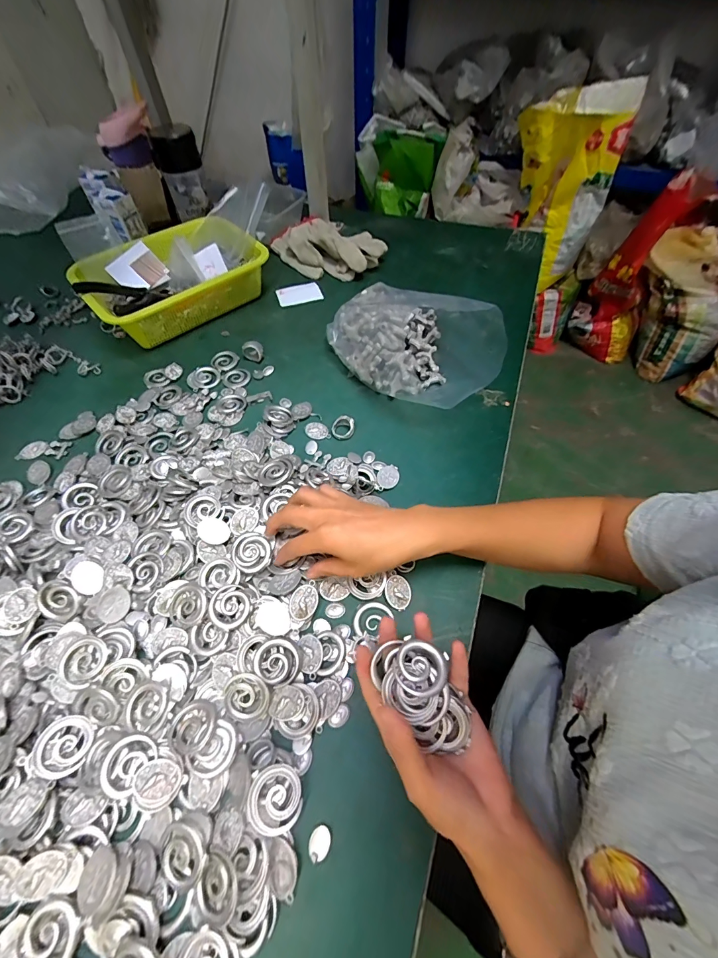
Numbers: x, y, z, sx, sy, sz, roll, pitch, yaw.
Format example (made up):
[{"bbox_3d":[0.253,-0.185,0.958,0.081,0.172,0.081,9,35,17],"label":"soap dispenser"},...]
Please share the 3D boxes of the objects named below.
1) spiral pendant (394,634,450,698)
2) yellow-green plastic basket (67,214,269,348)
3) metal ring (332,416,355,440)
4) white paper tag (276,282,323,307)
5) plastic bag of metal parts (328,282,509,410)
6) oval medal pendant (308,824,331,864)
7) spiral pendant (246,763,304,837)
[{"bbox_3d":[0.044,0.136,0.268,0.036,0.011,0.035,-1,57,1],"label":"spiral pendant"},{"bbox_3d":[-0.293,-0.319,0.601,0.269,0.077,0.178,-40,65,-22],"label":"yellow-green plastic basket"},{"bbox_3d":[-0.020,-0.065,0.471,0.029,0.014,0.027,-1,57,1],"label":"metal ring"},{"bbox_3d":[-0.104,-0.323,0.650,0.074,0.004,0.055,-15,59,-6],"label":"white paper tag"},{"bbox_3d":[0.071,-0.192,0.512,0.235,0.074,0.157,32,63,20],"label":"plastic bag of metal parts"},{"bbox_3d":[-0.029,0.266,0.271,0.015,0.004,0.019,19,60,13],"label":"oval medal pendant"},{"bbox_3d":[-0.061,0.232,0.271,0.038,0.004,0.039,4,53,-6],"label":"spiral pendant"}]

